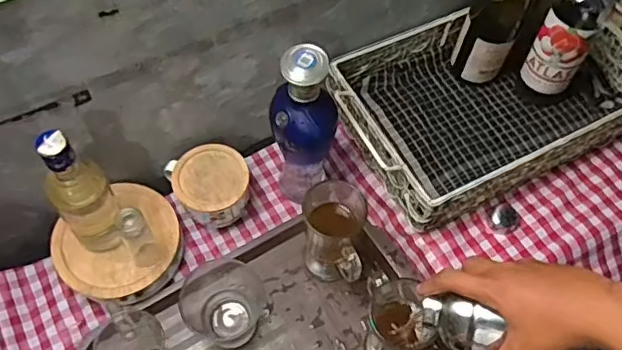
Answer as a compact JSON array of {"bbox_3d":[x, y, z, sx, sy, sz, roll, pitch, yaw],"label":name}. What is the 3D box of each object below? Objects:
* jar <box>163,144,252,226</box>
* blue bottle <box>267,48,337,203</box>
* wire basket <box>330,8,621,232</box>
[{"bbox_3d":[-0.132,0.022,0.768,0.096,0.080,0.096,1,59,-1],"label":"jar"},{"bbox_3d":[-0.009,-0.047,0.702,0.072,0.274,0.061,6,59,2],"label":"blue bottle"},{"bbox_3d":[0.264,-0.117,0.799,0.422,0.087,0.254,-23,63,-15],"label":"wire basket"}]

